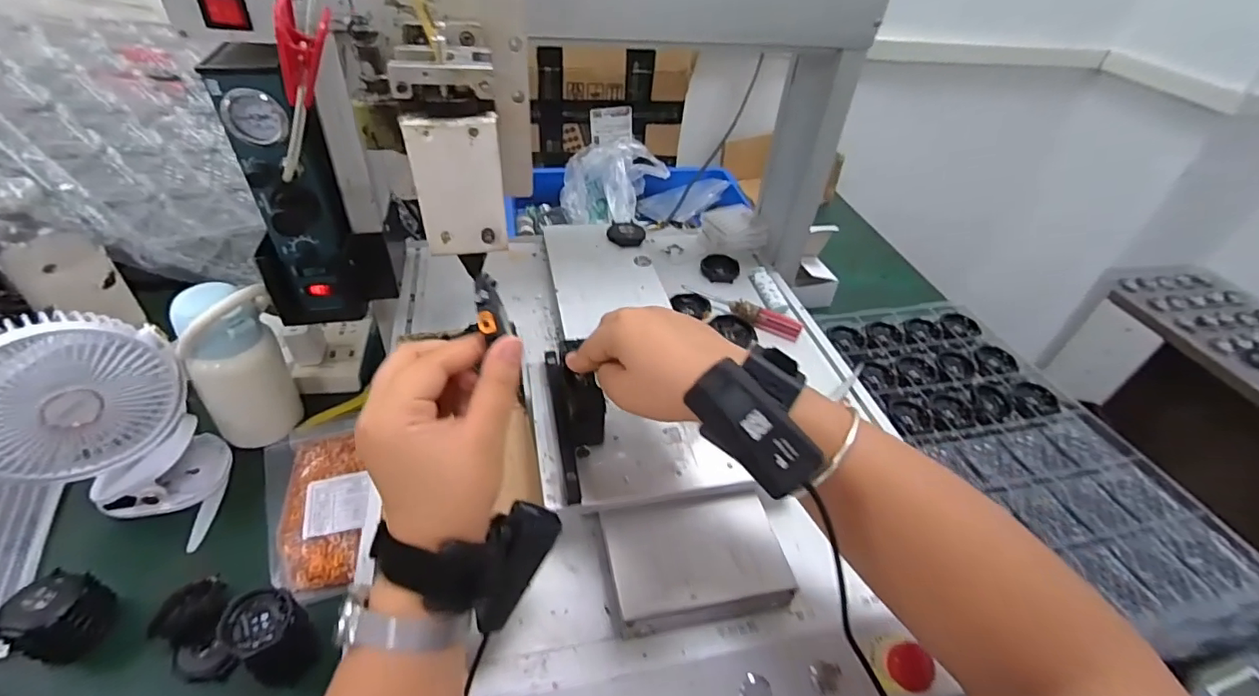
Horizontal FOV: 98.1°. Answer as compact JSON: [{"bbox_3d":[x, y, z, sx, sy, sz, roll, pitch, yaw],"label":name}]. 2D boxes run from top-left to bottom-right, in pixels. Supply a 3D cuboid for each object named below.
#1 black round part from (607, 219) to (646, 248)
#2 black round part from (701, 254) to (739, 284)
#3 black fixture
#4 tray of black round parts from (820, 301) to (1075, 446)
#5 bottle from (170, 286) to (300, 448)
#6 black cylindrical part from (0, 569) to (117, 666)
[{"bbox_3d":[-0.004,-0.144,0.688,0.046,0.013,0.050,4,41,-4],"label":"black round part"},{"bbox_3d":[0.112,-0.099,0.680,0.046,0.014,0.047,4,41,-4],"label":"black round part"},{"bbox_3d":[-0.039,0.040,0.413,0.033,0.052,0.143,-4,44,-14],"label":"black fixture"},{"bbox_3d":[0.390,0.014,0.702,0.230,0.025,0.225,-4,42,-14],"label":"tray of black round parts"},{"bbox_3d":[-0.408,0.015,0.573,0.085,0.184,0.064,-28,52,-34],"label":"bottle"},{"bbox_3d":[-0.455,0.215,0.439,0.045,0.056,0.055,10,41,2],"label":"black cylindrical part"}]

